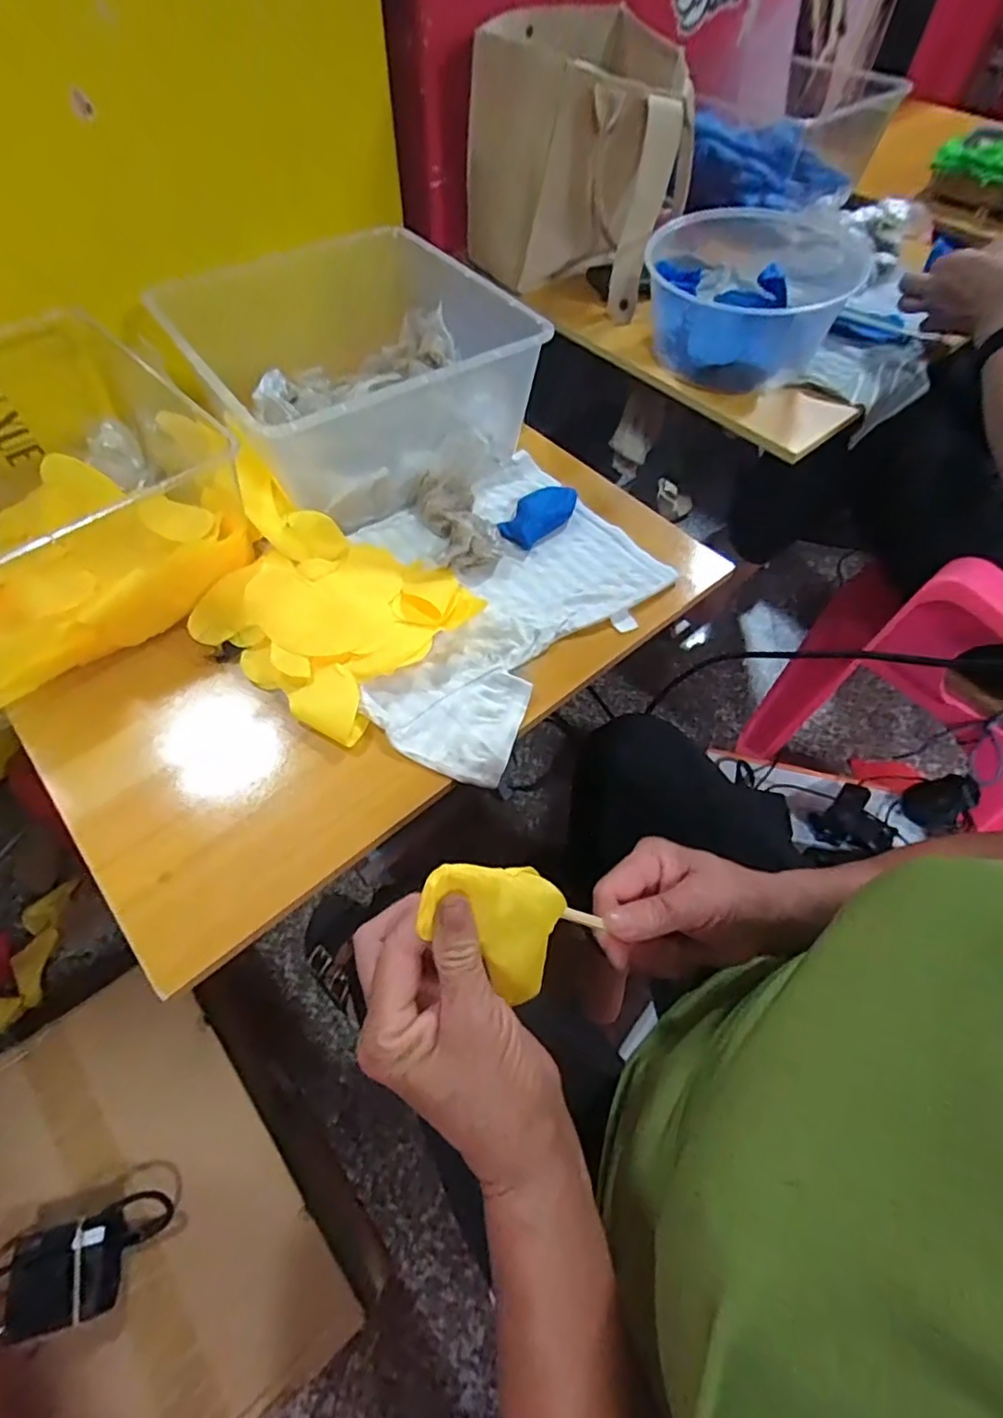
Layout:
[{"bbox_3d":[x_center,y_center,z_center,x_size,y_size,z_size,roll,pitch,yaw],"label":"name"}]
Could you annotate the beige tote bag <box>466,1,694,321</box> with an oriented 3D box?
[{"bbox_3d":[0.093,-0.661,0.742,0.254,0.206,0.207,22,60,12],"label":"beige tote bag"}]

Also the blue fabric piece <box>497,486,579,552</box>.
[{"bbox_3d":[0.039,-0.198,0.620,0.052,0.018,0.085,28,61,15],"label":"blue fabric piece"}]

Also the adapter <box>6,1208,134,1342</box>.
[{"bbox_3d":[-0.381,0.496,0.537,0.090,0.027,0.072,-11,59,-9],"label":"adapter"}]

